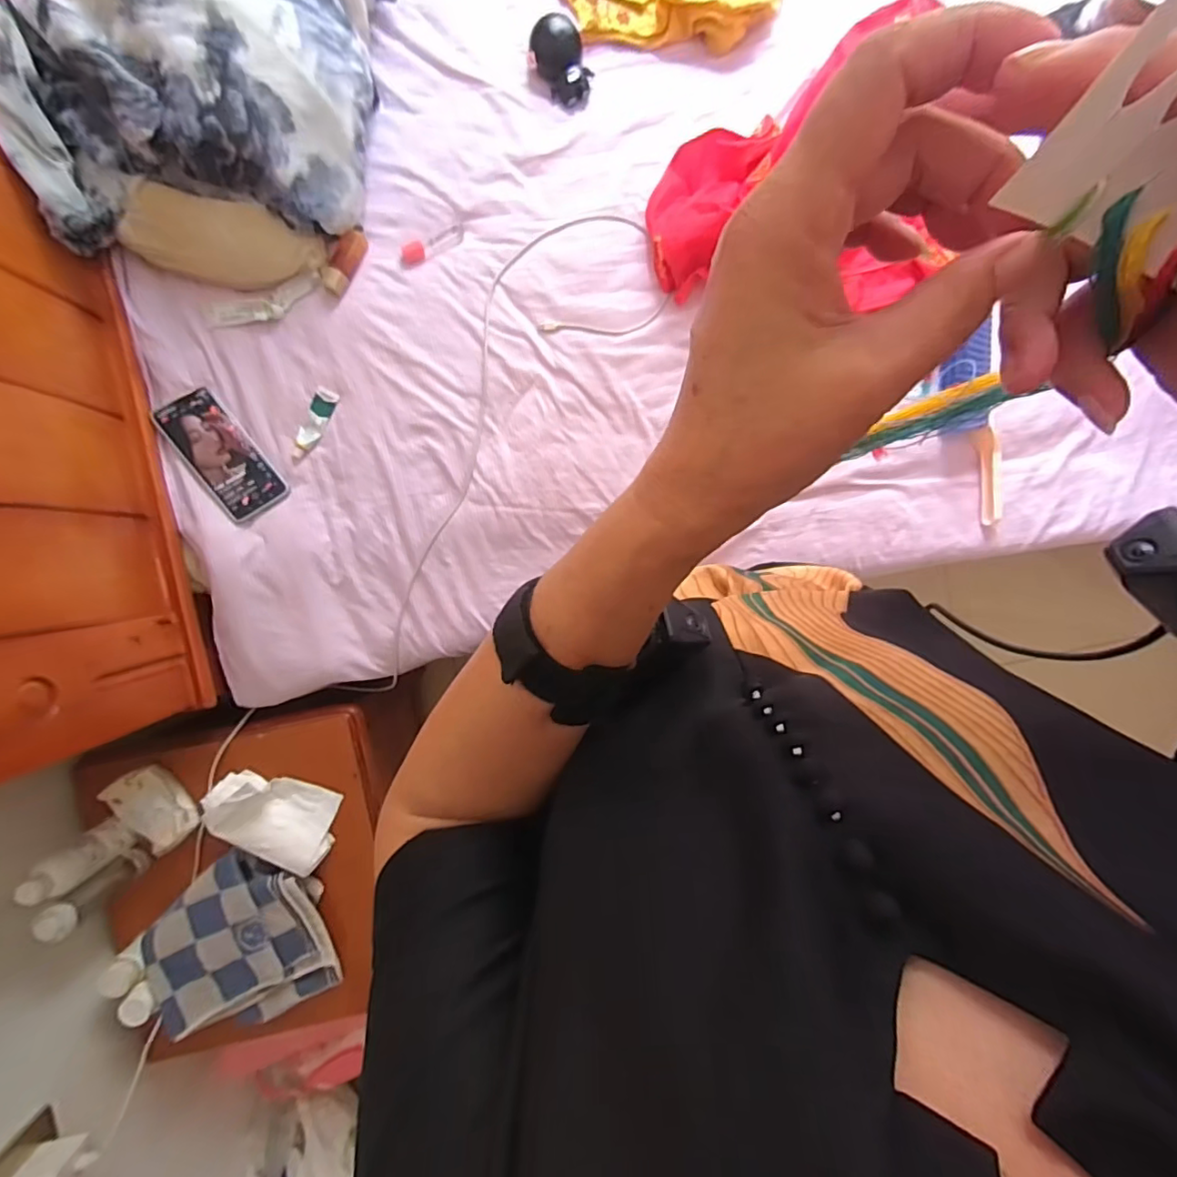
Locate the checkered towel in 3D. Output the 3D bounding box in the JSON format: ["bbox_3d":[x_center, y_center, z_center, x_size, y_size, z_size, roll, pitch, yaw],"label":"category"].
[{"bbox_3d":[-0.454,0.463,0.716,0.195,0.045,0.219,-18,95,-3],"label":"checkered towel"}]

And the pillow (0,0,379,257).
[{"bbox_3d":[-0.403,-0.575,0.616,0.408,0.127,0.328,-12,94,-4],"label":"pillow"}]

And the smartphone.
[{"bbox_3d":[-0.457,-0.167,0.693,0.074,0.010,0.163,-38,97,-15],"label":"smartphone"}]

